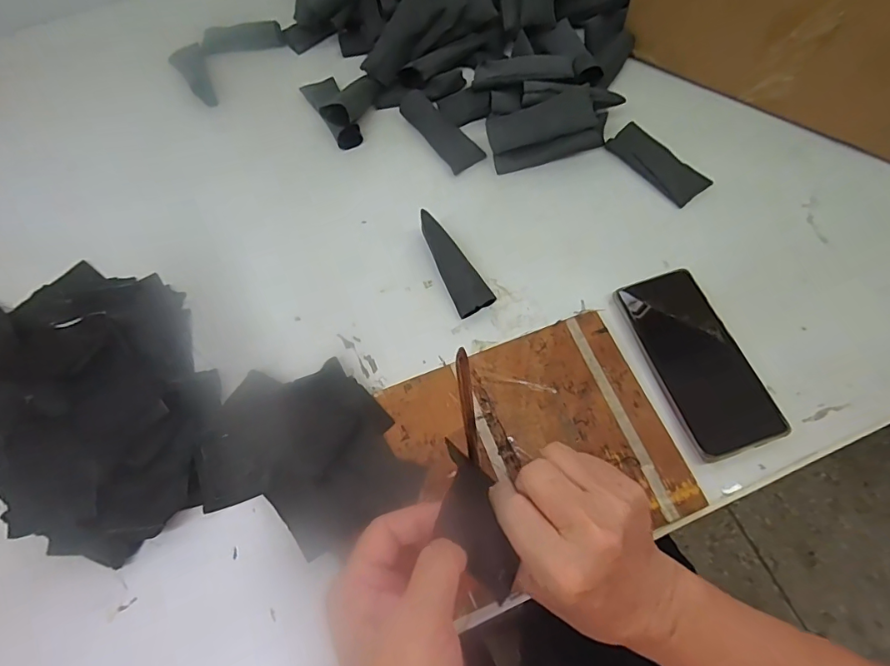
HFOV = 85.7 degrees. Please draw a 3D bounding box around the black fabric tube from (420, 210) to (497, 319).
[{"bbox_3d":[0.007,-0.066,0.444,0.034,0.009,0.103,-28,81,-9],"label":"black fabric tube"}]

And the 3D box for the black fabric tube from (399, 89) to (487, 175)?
[{"bbox_3d":[-0.004,-0.222,0.516,0.037,0.023,0.103,-35,69,-12],"label":"black fabric tube"}]

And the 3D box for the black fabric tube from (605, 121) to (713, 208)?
[{"bbox_3d":[0.216,-0.174,0.490,0.039,0.006,0.103,-43,75,1],"label":"black fabric tube"}]

